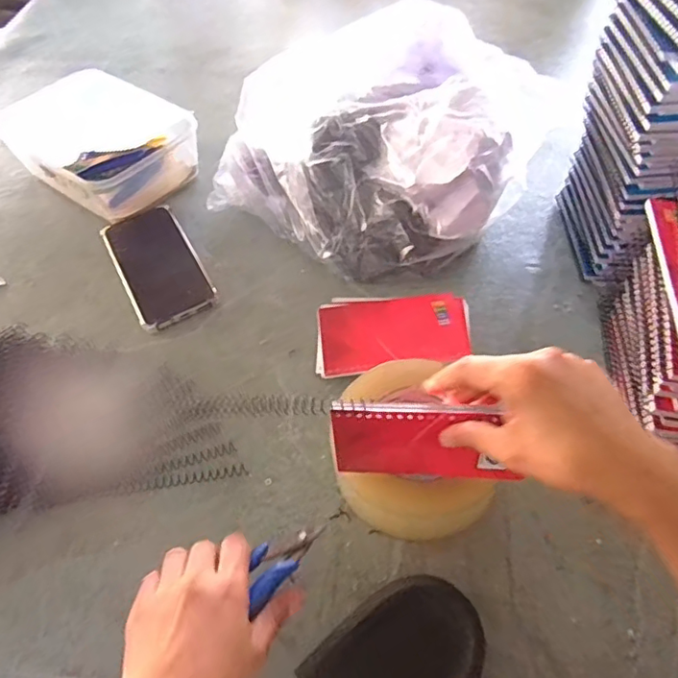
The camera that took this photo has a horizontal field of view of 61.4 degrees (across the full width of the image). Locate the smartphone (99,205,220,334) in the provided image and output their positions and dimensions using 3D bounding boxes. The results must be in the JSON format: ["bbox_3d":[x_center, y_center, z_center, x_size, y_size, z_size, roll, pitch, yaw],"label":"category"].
[{"bbox_3d":[-0.195,-0.079,0.618,0.082,0.015,0.170,-27,56,-14],"label":"smartphone"}]

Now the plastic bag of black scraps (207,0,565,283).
[{"bbox_3d":[0.042,-0.212,0.609,0.287,0.143,0.267,34,63,26],"label":"plastic bag of black scraps"}]

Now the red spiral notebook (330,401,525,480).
[{"bbox_3d":[0.055,0.068,0.375,0.115,0.077,0.017,0,54,5],"label":"red spiral notebook"}]

